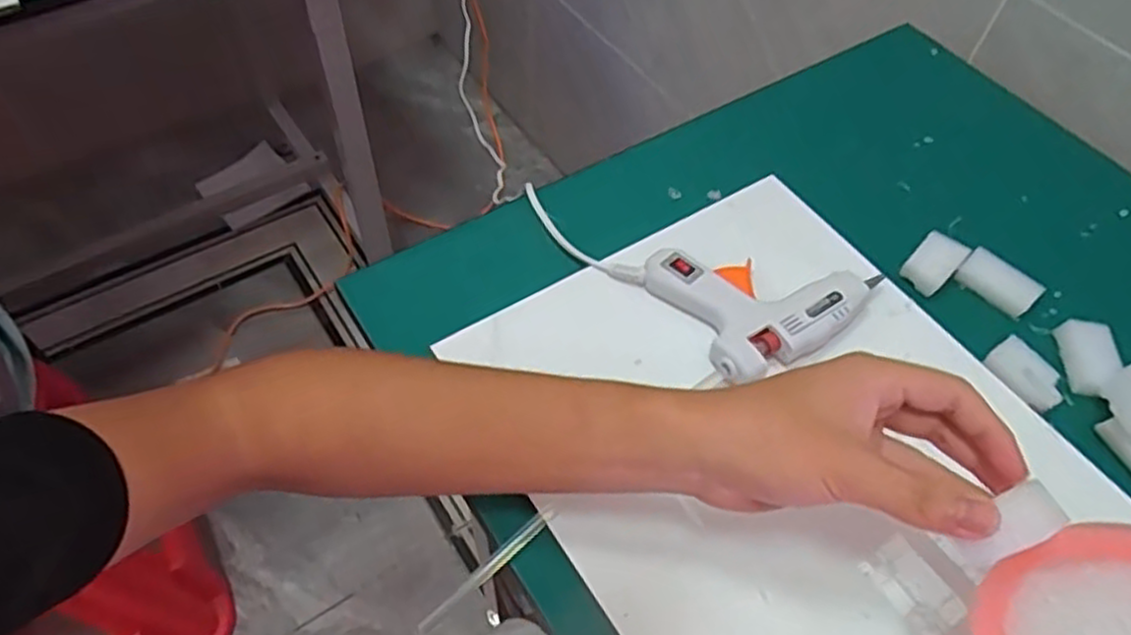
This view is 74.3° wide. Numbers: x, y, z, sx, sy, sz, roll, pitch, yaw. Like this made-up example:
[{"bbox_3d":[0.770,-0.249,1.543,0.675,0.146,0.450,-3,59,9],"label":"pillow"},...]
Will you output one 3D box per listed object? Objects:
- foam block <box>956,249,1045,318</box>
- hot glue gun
[{"bbox_3d":[0.307,-0.024,0.528,0.052,0.018,0.027,35,61,19],"label":"foam block"},{"bbox_3d":[0.133,-0.016,0.498,0.127,0.031,0.106,-23,60,-18],"label":"hot glue gun"}]

